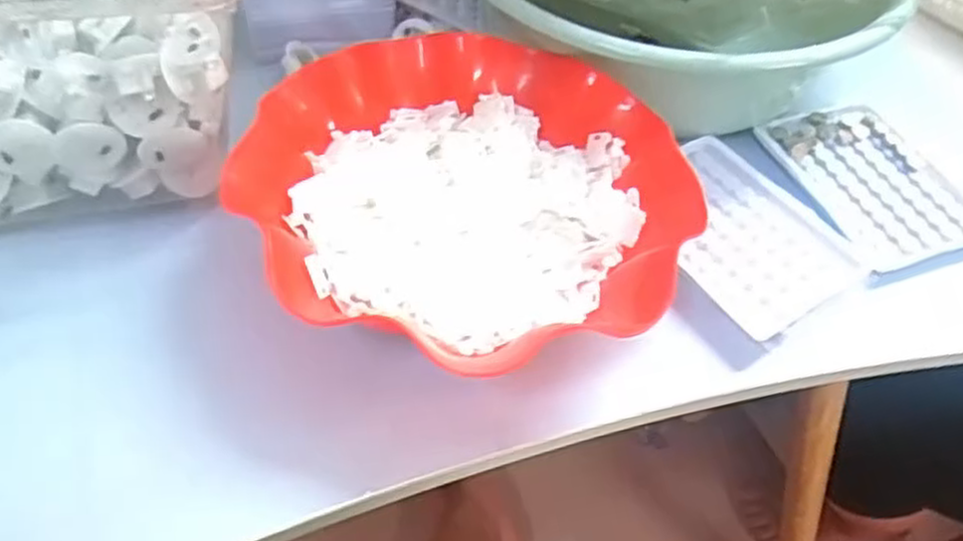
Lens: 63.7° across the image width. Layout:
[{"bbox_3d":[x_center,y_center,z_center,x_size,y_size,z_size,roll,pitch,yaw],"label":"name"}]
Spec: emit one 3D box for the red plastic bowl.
[{"bbox_3d":[-0.004,-0.042,0.408,0.215,0.049,0.201,3,50,-4],"label":"red plastic bowl"}]

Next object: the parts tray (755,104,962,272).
[{"bbox_3d":[0.240,-0.058,0.481,0.088,0.010,0.123,-14,53,-17],"label":"parts tray"}]

